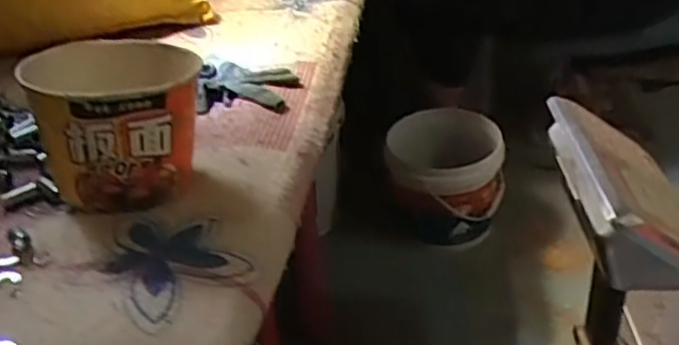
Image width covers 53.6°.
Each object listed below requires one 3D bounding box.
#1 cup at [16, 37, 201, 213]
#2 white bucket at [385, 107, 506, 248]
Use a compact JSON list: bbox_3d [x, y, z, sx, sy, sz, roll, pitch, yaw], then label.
[{"bbox_3d":[-0.185,-0.048,0.581,0.129,0.111,0.137,-5,33,3],"label":"cup"},{"bbox_3d":[0.200,0.012,1.276,0.203,0.198,0.203,-5,33,3],"label":"white bucket"}]

